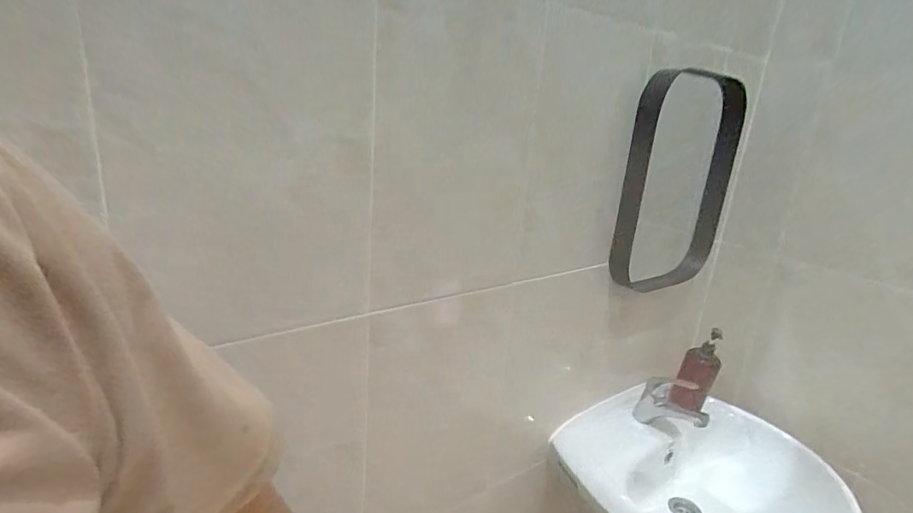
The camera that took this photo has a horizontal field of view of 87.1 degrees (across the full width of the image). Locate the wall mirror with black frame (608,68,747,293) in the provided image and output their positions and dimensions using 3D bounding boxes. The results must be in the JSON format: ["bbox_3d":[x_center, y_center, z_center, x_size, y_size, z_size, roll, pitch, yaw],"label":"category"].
[{"bbox_3d":[0.443,-0.142,0.958,0.363,0.434,0.065,-9,22,-34],"label":"wall mirror with black frame"}]

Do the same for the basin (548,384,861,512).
[{"bbox_3d":[0.462,0.431,0.904,0.444,0.181,0.452,-8,22,-42],"label":"basin"}]

